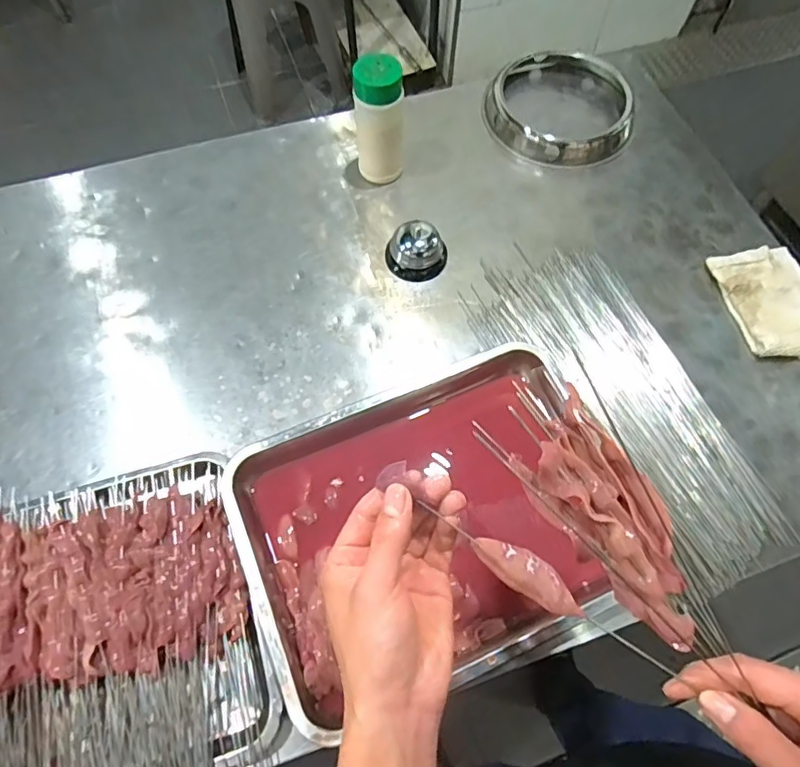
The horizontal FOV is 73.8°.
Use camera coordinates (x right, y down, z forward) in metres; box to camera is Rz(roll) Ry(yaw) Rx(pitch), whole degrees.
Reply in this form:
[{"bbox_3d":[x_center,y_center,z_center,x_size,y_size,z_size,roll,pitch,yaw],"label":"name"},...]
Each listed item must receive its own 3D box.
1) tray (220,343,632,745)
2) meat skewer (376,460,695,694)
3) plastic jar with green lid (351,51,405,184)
[{"bbox_3d":[0.032,0.138,0.552,0.374,0.042,0.308,-18,65,-9],"label":"tray"},{"bbox_3d":[0.072,0.108,0.310,0.197,0.012,0.023,35,68,3],"label":"meat skewer"},{"bbox_3d":[-0.028,-0.340,0.706,0.065,0.152,0.055,3,64,1],"label":"plastic jar with green lid"}]

